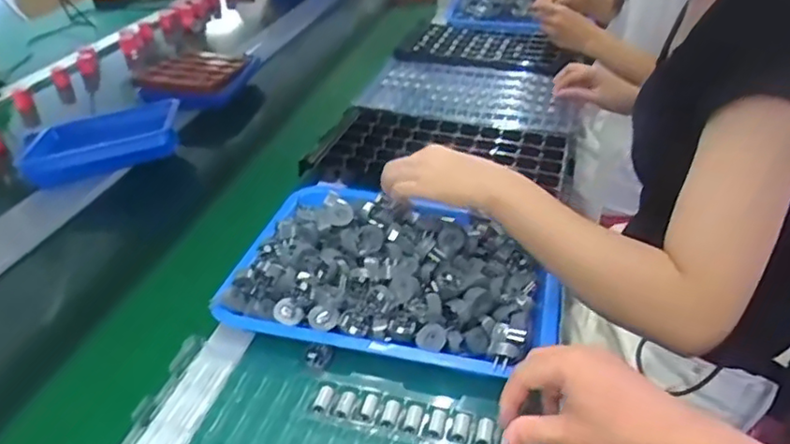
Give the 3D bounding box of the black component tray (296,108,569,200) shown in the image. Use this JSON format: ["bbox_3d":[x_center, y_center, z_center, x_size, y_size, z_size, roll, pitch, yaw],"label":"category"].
[{"bbox_3d":[0.063,-0.111,0.916,0.361,0.031,0.214,5,33,9],"label":"black component tray"}]

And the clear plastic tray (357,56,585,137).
[{"bbox_3d":[0.123,-0.226,1.087,0.378,0.032,0.274,10,36,17],"label":"clear plastic tray"}]

